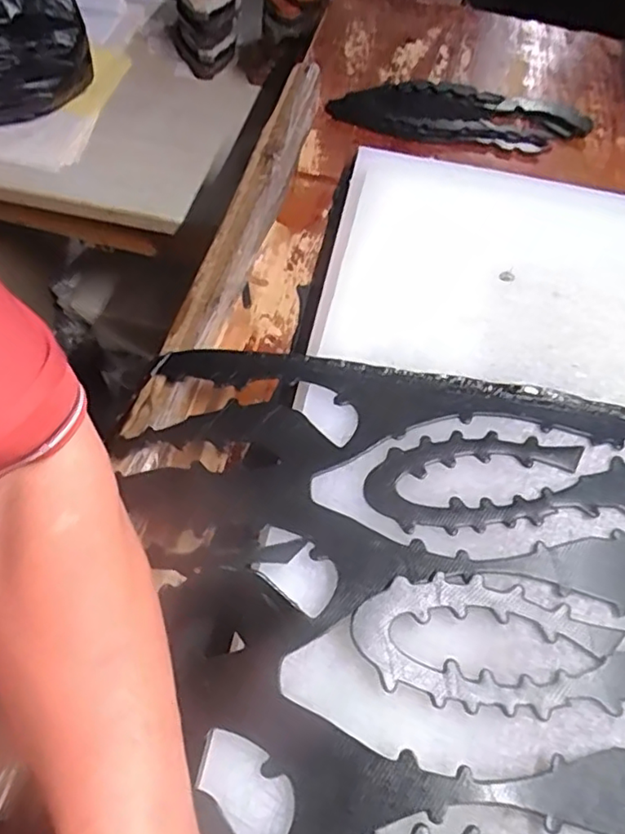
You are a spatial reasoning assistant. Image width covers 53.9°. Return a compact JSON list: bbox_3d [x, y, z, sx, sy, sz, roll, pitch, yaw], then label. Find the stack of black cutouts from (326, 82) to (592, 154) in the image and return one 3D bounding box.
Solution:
[{"bbox_3d":[0.183,-0.371,0.755,0.313,0.025,0.124,3,53,-4],"label":"stack of black cutouts"}]

